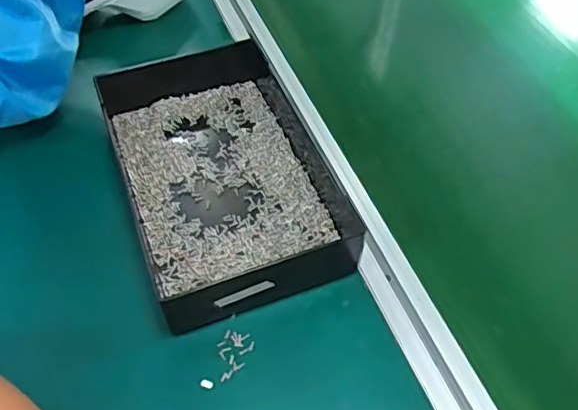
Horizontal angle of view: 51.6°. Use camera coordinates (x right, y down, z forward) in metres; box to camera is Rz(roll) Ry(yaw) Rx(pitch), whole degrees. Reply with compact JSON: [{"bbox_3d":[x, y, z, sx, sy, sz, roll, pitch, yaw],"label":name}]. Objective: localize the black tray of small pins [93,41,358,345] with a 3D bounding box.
[{"bbox_3d":[-0.054,-0.033,0.525,0.174,0.054,0.255,-17,54,-13],"label":"black tray of small pins"}]

